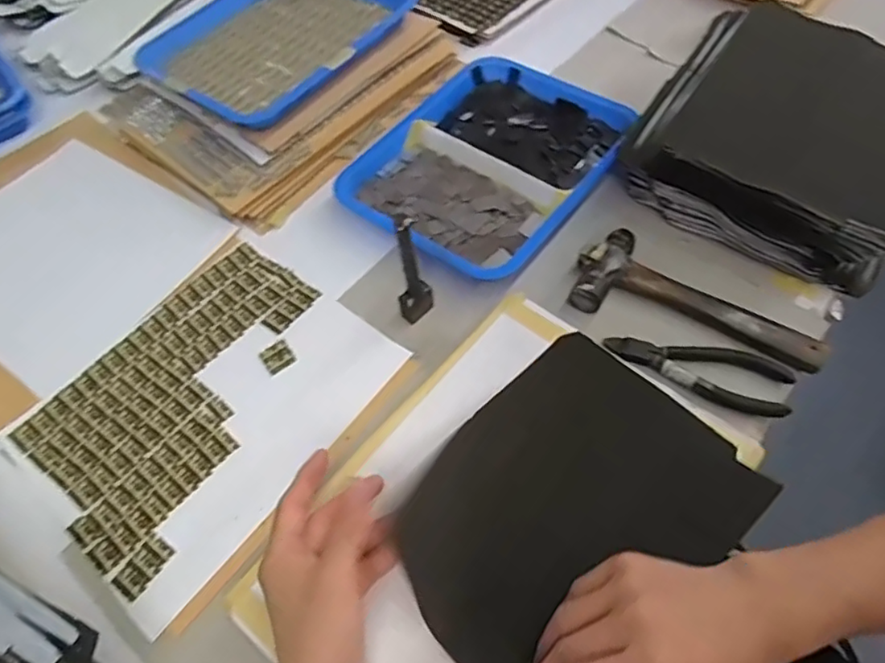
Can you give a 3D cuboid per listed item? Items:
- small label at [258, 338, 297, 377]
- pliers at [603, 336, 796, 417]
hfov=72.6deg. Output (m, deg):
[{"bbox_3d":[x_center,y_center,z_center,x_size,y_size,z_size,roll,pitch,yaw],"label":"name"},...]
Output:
[{"bbox_3d":[-0.150,0.023,0.547,0.028,0.004,0.031,-33,61,-16],"label":"small label"},{"bbox_3d":[0.212,0.029,0.504,0.146,0.014,0.050,17,60,14],"label":"pliers"}]

